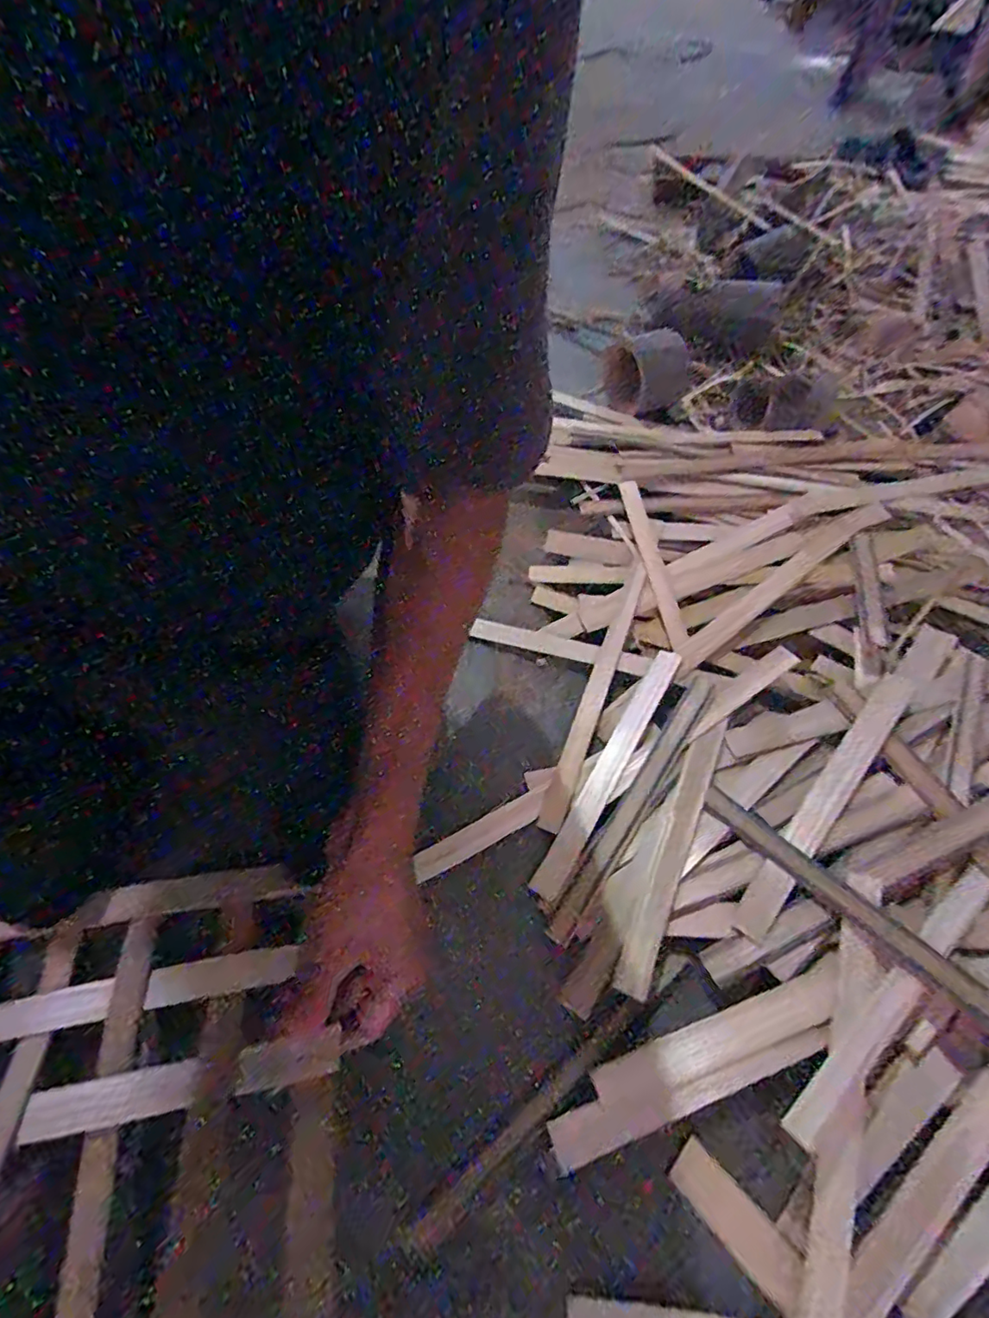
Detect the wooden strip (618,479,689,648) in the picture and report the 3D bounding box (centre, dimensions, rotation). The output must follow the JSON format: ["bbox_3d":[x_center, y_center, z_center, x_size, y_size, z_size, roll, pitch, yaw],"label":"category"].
[{"bbox_3d":[0.153,-0.099,0.561,0.019,0.005,0.192,-14,65,7],"label":"wooden strip"}]

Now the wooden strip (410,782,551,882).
[{"bbox_3d":[-0.006,0.128,0.428,0.116,0.004,0.020,-24,67,-23],"label":"wooden strip"}]

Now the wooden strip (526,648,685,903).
[{"bbox_3d":[0.095,0.084,0.460,0.023,0.005,0.233,28,63,16],"label":"wooden strip"}]

